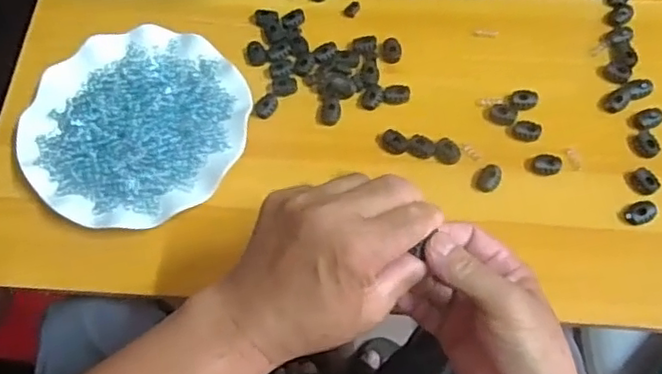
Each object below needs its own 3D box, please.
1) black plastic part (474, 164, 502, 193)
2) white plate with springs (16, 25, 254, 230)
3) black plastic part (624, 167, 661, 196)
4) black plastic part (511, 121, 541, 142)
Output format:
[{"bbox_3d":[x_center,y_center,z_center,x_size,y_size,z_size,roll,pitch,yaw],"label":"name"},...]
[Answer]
[{"bbox_3d":[0.128,-0.007,0.502,0.019,0.009,0.023,30,71,14],"label":"black plastic part"},{"bbox_3d":[-0.162,-0.053,0.521,0.179,0.031,0.176,-1,66,2],"label":"white plate with springs"},{"bbox_3d":[0.249,-0.005,0.493,0.018,0.008,0.024,-32,69,-11],"label":"black plastic part"},{"bbox_3d":[0.162,-0.047,0.515,0.024,0.007,0.017,4,67,4],"label":"black plastic part"}]

